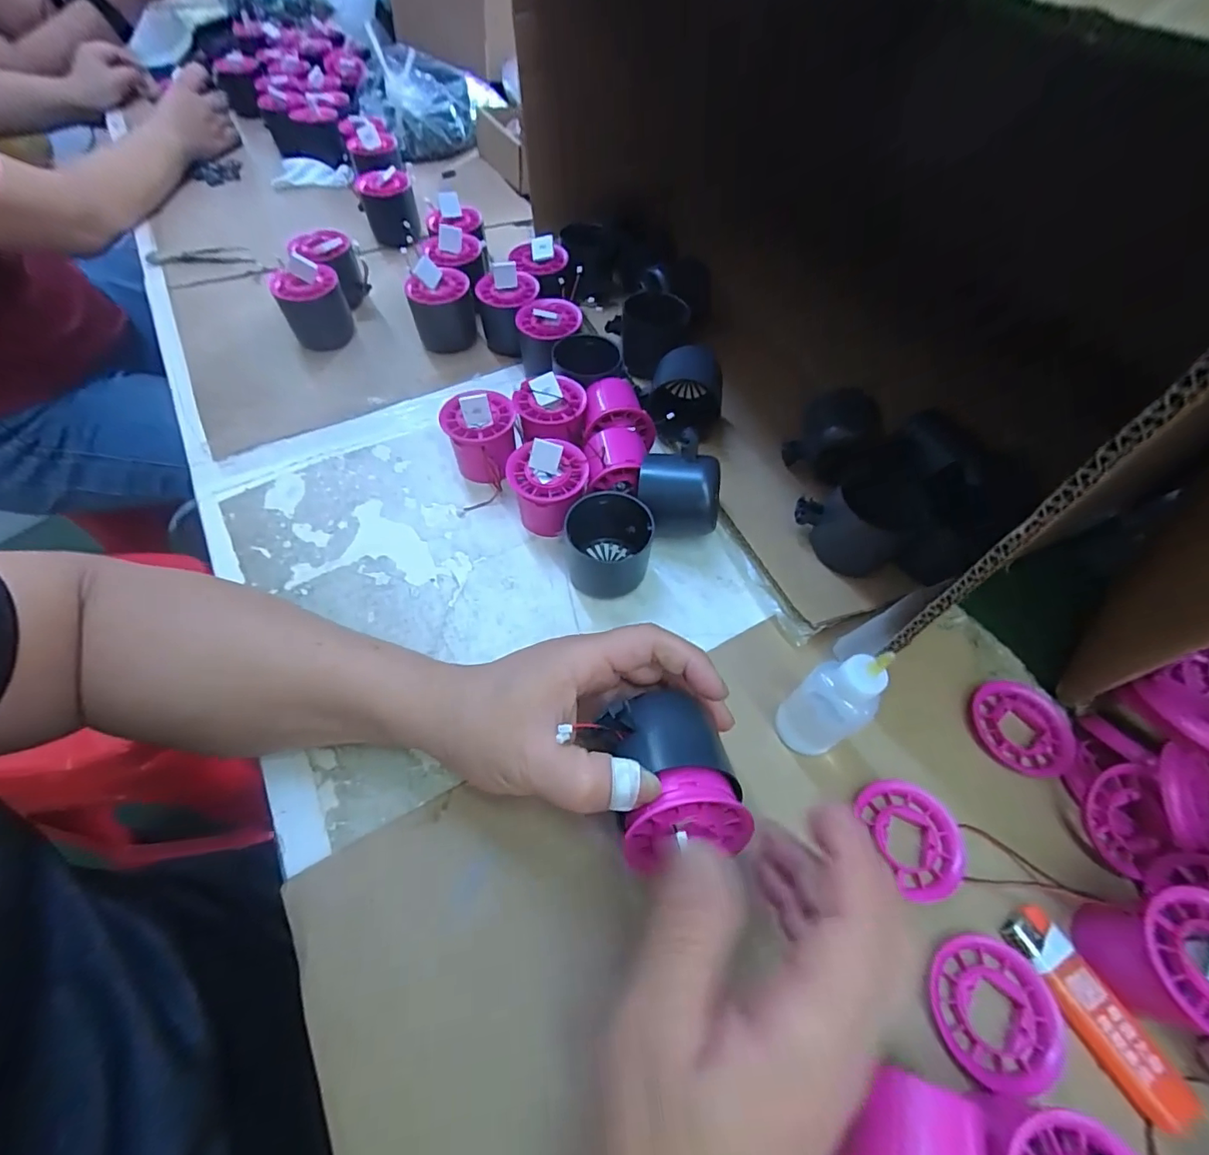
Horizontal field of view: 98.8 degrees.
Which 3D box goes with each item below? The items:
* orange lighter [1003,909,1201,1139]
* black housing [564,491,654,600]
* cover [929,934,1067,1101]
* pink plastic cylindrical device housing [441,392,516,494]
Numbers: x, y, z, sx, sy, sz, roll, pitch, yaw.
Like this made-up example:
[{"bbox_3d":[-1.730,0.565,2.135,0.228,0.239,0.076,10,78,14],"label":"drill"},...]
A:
[{"bbox_3d":[0.225,0.198,0.237,0.023,0.007,0.082,-23,62,-17],"label":"orange lighter"},{"bbox_3d":[0.004,-0.022,0.356,0.059,0.049,0.055,-3,58,-5],"label":"black housing"},{"bbox_3d":[0.179,0.199,0.238,0.052,0.008,0.056,10,58,3],"label":"cover"},{"bbox_3d":[-0.092,-0.104,0.394,0.052,0.060,0.054,1,57,-2],"label":"pink plastic cylindrical device housing"}]

